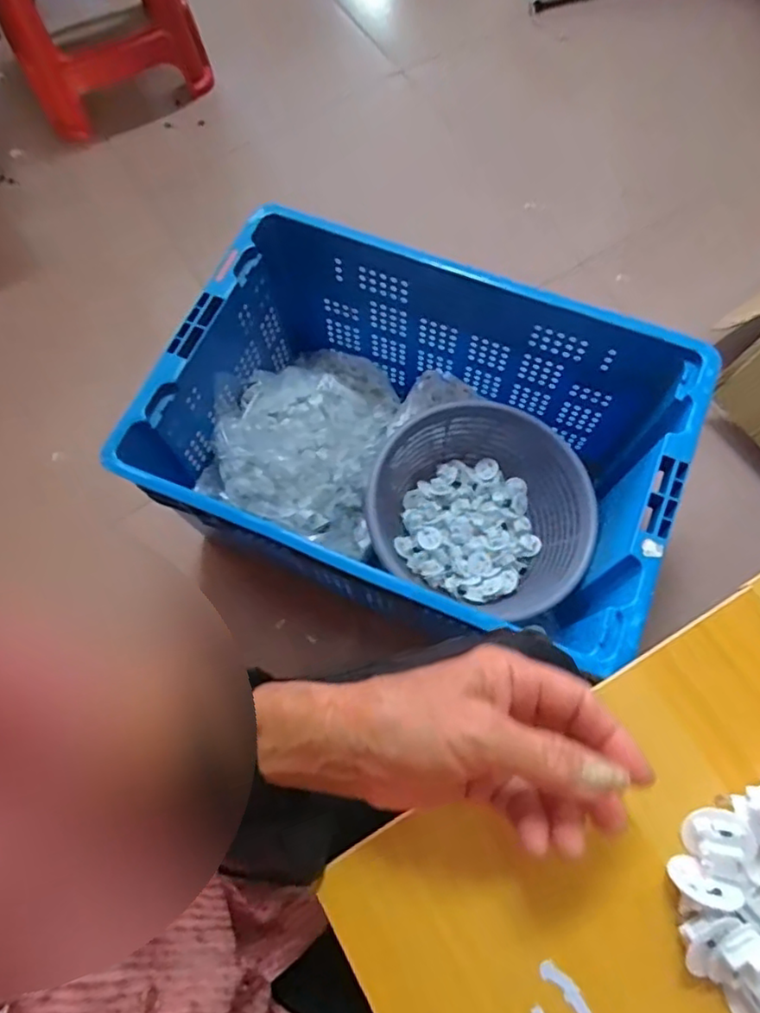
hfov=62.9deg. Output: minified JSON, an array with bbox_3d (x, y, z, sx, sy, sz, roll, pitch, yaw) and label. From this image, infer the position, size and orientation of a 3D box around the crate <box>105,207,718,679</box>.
[{"bbox_3d":[0.043,-0.072,0.795,0.573,0.252,0.380,20,72,9],"label":"crate"}]

